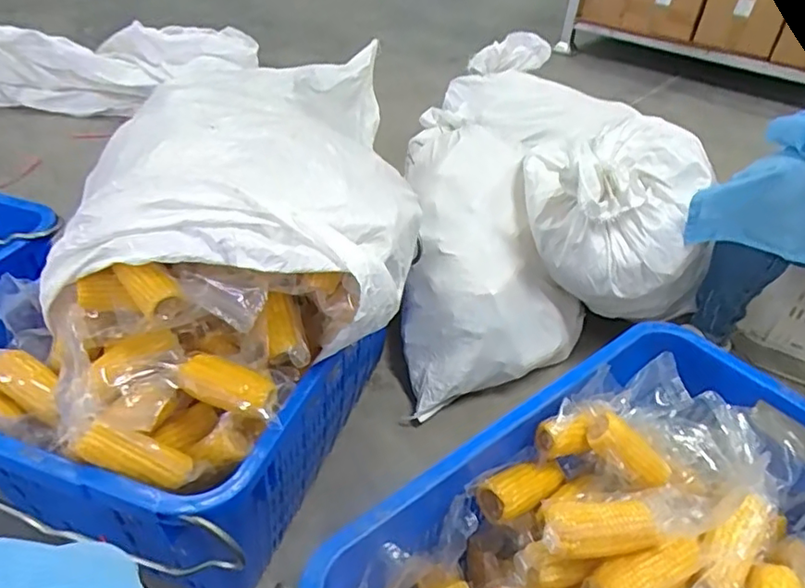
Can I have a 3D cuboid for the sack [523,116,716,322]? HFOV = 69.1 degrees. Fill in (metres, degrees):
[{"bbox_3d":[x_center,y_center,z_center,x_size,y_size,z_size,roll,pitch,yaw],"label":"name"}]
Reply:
[{"bbox_3d":[0.376,-0.133,1.052,0.353,0.267,0.320,24,43,22],"label":"sack"}]

